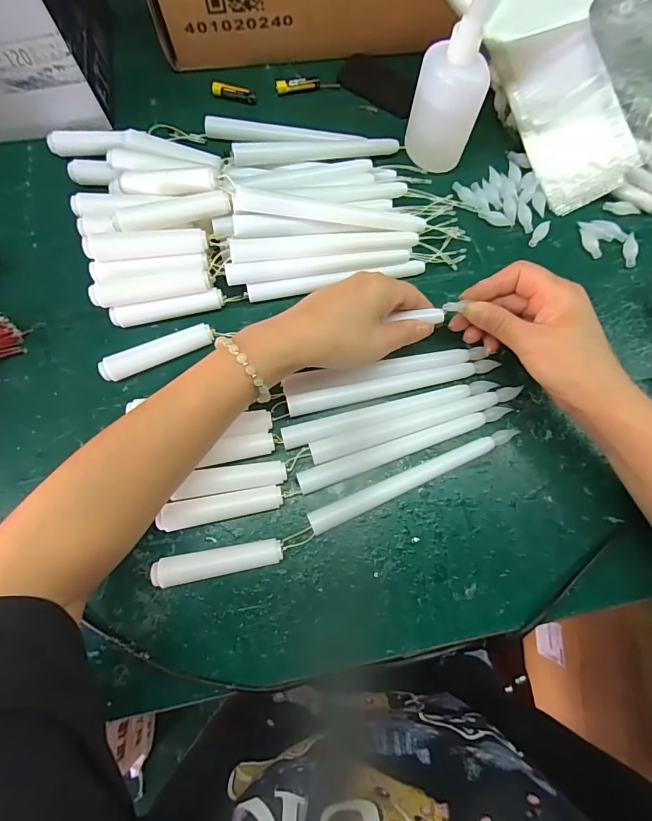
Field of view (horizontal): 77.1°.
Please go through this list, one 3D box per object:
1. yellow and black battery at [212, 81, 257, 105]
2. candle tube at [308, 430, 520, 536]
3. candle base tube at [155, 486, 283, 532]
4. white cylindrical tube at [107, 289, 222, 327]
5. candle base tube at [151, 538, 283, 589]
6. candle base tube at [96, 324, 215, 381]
[{"bbox_3d":[-0.086,-0.302,0.388,0.041,0.011,0.011,11,78,2],"label":"yellow and black battery"},{"bbox_3d":[0.067,0.049,0.306,0.167,0.016,0.016,-24,79,-5],"label":"candle tube"},{"bbox_3d":[-0.075,0.071,0.300,0.087,0.016,0.020,-11,78,-3],"label":"candle base tube"},{"bbox_3d":[-0.128,-0.083,0.331,0.088,0.015,0.012,-12,79,-3],"label":"white cylindrical tube"},{"bbox_3d":[-0.075,0.108,0.291,0.089,0.018,0.019,-9,78,-2],"label":"candle base tube"},{"bbox_3d":[-0.133,-0.047,0.324,0.089,0.015,0.017,-24,79,-5],"label":"candle base tube"}]

